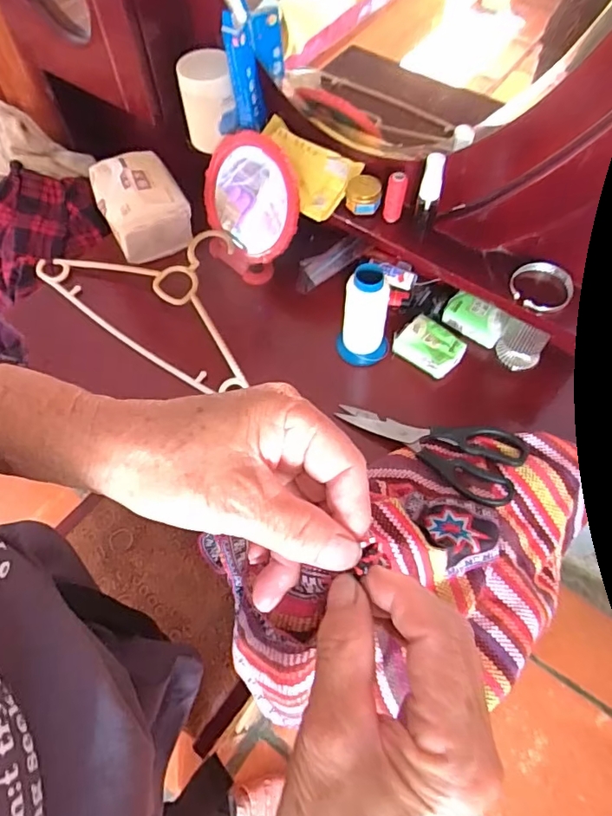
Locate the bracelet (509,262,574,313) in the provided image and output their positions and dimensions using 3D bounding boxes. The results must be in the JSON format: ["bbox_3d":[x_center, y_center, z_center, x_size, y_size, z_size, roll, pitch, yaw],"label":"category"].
[{"bbox_3d":[0.246,-0.126,0.556,0.062,0.011,0.059,-1,61,1],"label":"bracelet"}]

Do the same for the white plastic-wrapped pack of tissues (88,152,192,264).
[{"bbox_3d":[-0.223,-0.277,0.721,0.106,0.067,0.135,-22,62,-10],"label":"white plastic-wrapped pack of tissues"}]

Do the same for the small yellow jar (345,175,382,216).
[{"bbox_3d":[0.066,-0.246,0.612,0.039,0.028,0.034,3,61,4],"label":"small yellow jar"}]

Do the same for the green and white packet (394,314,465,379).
[{"bbox_3d":[0.146,-0.074,0.630,0.075,0.019,0.056,35,67,19],"label":"green and white packet"}]

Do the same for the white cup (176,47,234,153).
[{"bbox_3d":[-0.123,-0.380,0.655,0.061,0.092,0.071,-13,61,-5],"label":"white cup"}]

